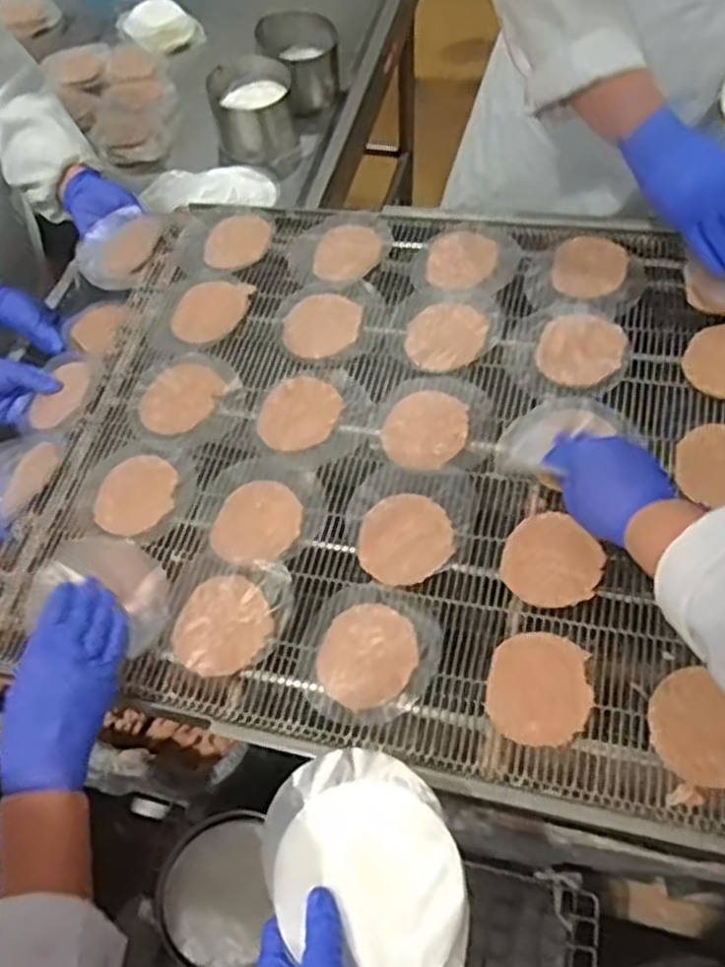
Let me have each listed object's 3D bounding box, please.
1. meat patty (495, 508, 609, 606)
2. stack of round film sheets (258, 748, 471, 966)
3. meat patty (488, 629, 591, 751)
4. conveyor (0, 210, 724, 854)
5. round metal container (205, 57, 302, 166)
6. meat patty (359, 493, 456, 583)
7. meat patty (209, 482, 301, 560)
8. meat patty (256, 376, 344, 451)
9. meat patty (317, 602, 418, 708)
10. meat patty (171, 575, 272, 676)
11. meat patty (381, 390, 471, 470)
[{"bbox_3d":[0.162,0.067,0.667,0.076,0.017,0.082,-1,60,1],"label":"meat patty"},{"bbox_3d":[0.007,0.265,0.485,0.117,0.032,0.189,-19,61,-9],"label":"stack of round film sheets"},{"bbox_3d":[0.140,0.163,0.615,0.078,0.013,0.085,14,62,9],"label":"meat patty"},{"bbox_3d":[0.058,-0.045,0.749,0.768,0.038,0.592,9,62,14],"label":"conveyor"},{"bbox_3d":[-0.188,-0.647,1.326,0.143,0.111,0.133,-9,60,-3],"label":"round metal container"},{"bbox_3d":[0.038,0.048,0.696,0.083,0.008,0.081,-1,60,1],"label":"meat patty"},{"bbox_3d":[-0.100,0.035,0.730,0.083,0.008,0.078,-1,60,1],"label":"meat patty"},{"bbox_3d":[-0.065,-0.071,0.792,0.081,0.009,0.083,-1,60,1],"label":"meat patty"},{"bbox_3d":[0.004,0.142,0.648,0.080,0.007,0.084,-1,60,1],"label":"meat patty"},{"bbox_3d":[-0.123,0.123,0.679,0.083,0.008,0.087,-1,60,1],"label":"meat patty"},{"bbox_3d":[0.061,-0.053,0.754,0.081,0.009,0.088,-1,60,1],"label":"meat patty"}]

